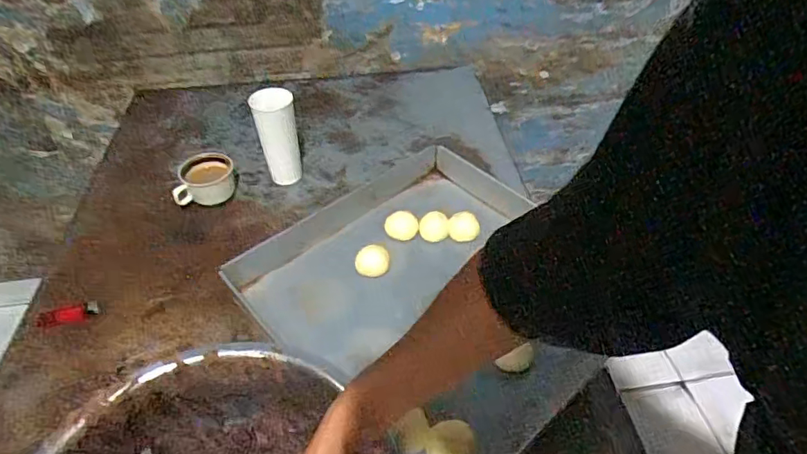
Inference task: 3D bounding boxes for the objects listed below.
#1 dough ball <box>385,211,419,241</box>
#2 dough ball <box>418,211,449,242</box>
[{"bbox_3d":[-0.004,-0.001,0.855,0.054,0.031,0.042,-6,43,-8],"label":"dough ball"},{"bbox_3d":[0.051,0.000,0.857,0.048,0.041,0.047,3,43,2],"label":"dough ball"}]

